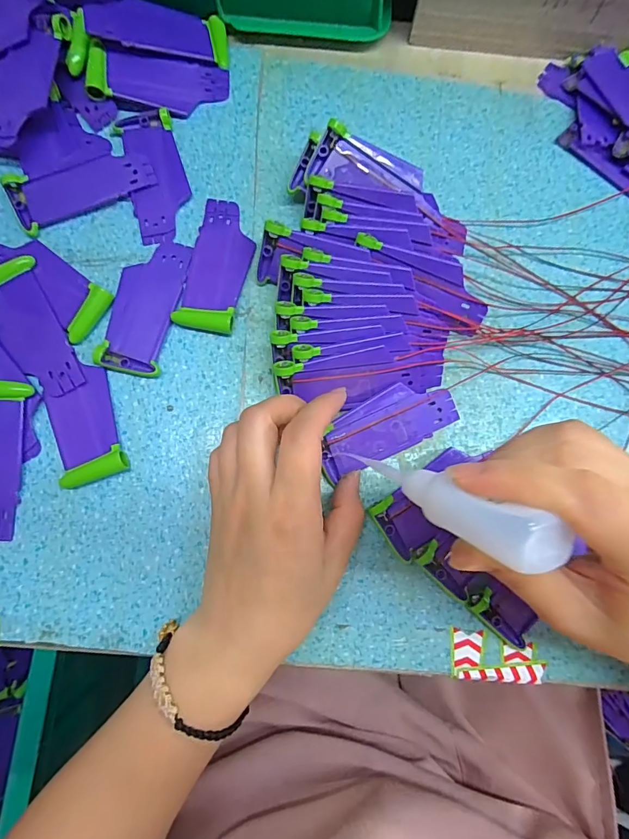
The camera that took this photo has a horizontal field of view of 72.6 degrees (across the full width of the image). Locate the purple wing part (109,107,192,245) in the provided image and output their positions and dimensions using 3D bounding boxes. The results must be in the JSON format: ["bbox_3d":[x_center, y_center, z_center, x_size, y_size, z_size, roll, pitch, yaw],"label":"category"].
[{"bbox_3d":[-0.103,-0.159,0.277,0.038,0.006,0.089,-17,82,-5],"label":"purple wing part"}]

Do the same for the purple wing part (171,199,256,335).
[{"bbox_3d":[-0.060,-0.098,0.270,0.037,0.008,0.087,12,81,0],"label":"purple wing part"}]

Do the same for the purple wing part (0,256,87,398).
[{"bbox_3d":[-0.170,-0.054,0.256,0.036,0.006,0.090,-26,83,-6],"label":"purple wing part"}]

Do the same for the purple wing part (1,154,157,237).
[{"bbox_3d":[-0.148,-0.149,0.272,0.086,0.010,0.034,-21,82,-5],"label":"purple wing part"}]

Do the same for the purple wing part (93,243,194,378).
[{"bbox_3d":[-0.104,-0.071,0.263,0.039,0.008,0.087,11,81,0],"label":"purple wing part"}]

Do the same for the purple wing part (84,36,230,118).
[{"bbox_3d":[-0.102,-0.223,0.285,0.086,0.007,0.040,3,90,-14],"label":"purple wing part"}]

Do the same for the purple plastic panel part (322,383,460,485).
[{"bbox_3d":[0.043,0.003,0.254,0.086,0.004,0.035,-25,98,-8],"label":"purple plastic panel part"}]

